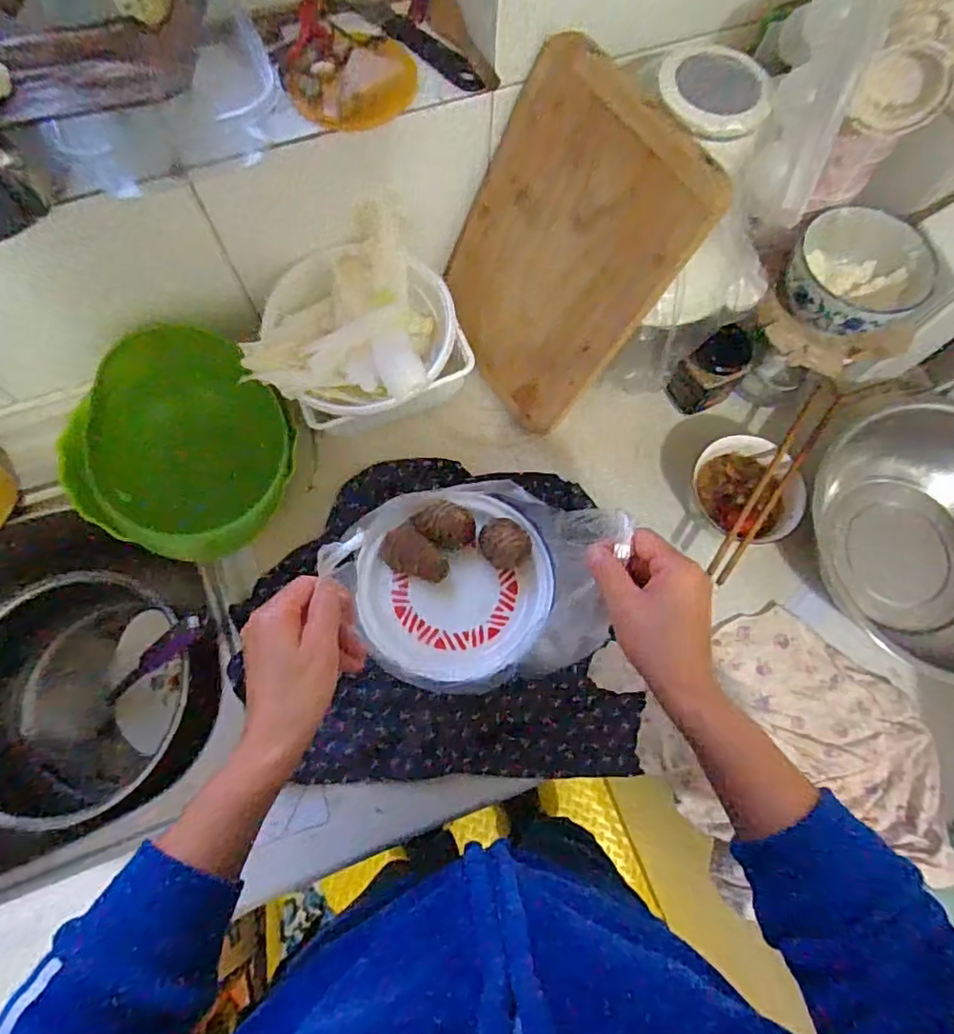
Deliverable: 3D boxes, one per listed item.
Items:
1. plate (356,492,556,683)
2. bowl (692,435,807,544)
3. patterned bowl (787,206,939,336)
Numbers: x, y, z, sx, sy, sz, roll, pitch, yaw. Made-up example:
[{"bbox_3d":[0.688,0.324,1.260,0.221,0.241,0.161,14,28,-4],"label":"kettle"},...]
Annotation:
[{"bbox_3d":[-0.016,0.057,0.491,0.155,0.028,0.147,0,72,-1],"label":"plate"},{"bbox_3d":[0.267,-0.023,0.601,0.097,0.062,0.105,0,72,-1],"label":"bowl"},{"bbox_3d":[0.330,-0.211,0.530,0.113,0.055,0.108,0,72,-1],"label":"patterned bowl"}]

